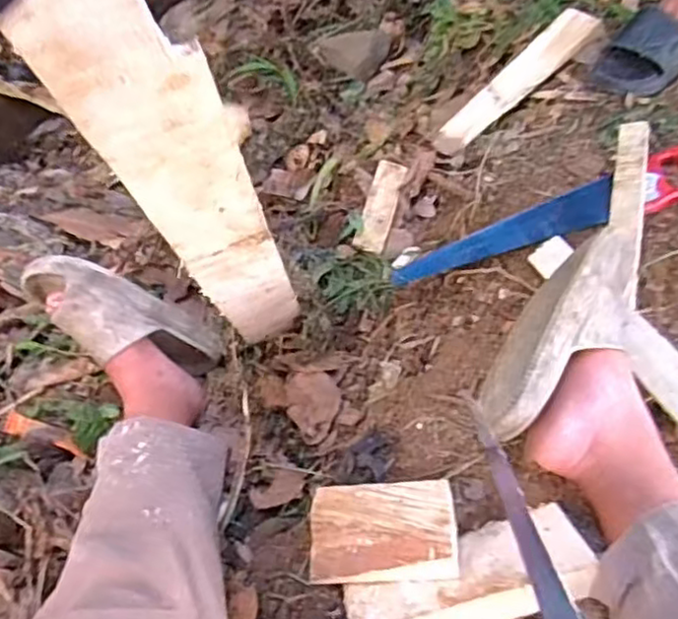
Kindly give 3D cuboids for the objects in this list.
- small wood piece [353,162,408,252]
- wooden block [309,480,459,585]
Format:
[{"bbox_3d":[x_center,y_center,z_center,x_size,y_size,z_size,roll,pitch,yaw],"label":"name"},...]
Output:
[{"bbox_3d":[0.071,-0.176,1.156,0.052,0.011,0.192,18,60,0],"label":"small wood piece"},{"bbox_3d":[0.042,0.208,0.657,0.136,0.040,0.103,0,50,3],"label":"wooden block"}]

